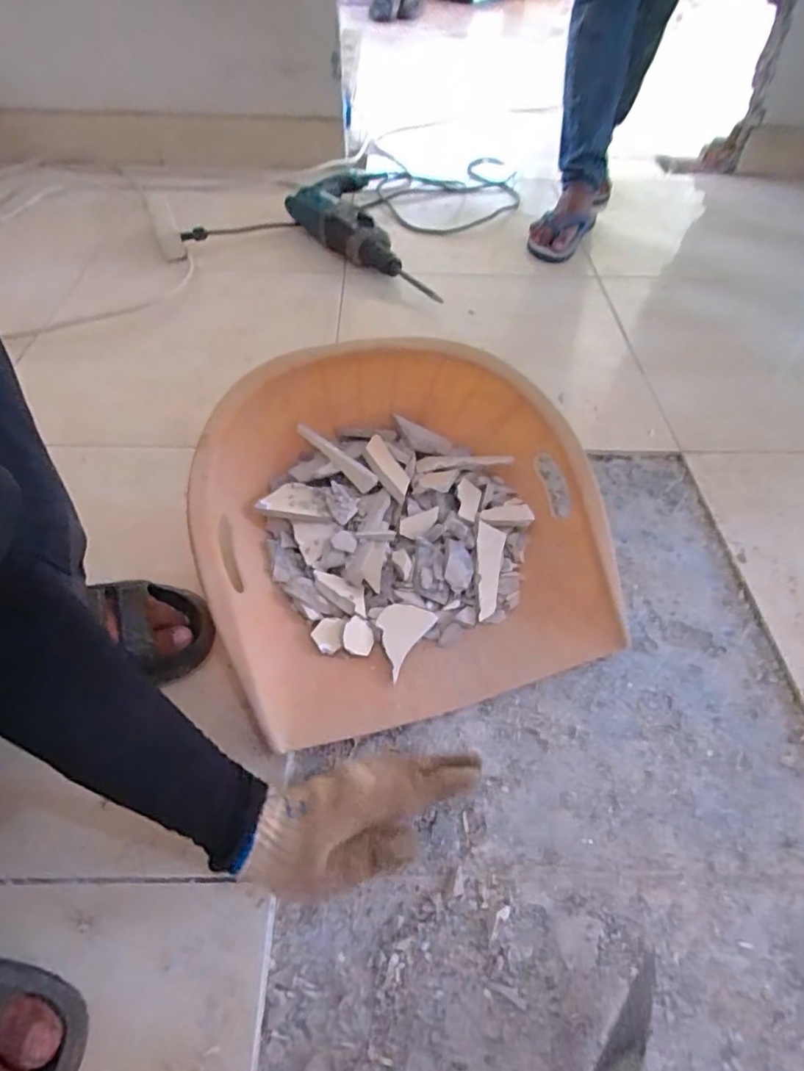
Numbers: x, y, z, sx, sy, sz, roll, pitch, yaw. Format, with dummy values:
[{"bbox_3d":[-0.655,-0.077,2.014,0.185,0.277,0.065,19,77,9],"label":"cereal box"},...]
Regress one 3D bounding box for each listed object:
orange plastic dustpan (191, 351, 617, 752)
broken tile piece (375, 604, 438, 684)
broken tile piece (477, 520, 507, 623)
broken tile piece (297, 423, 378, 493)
[{"bbox_3d":[0.004,-0.025,0.577,0.425,0.149,0.390,-13,54,-12],"label":"orange plastic dustpan"},{"bbox_3d":[-0.004,0.103,0.554,0.049,0.016,0.076,30,57,20],"label":"broken tile piece"},{"bbox_3d":[0.097,0.038,0.588,0.030,0.008,0.112,6,69,3],"label":"broken tile piece"},{"bbox_3d":[-0.079,-0.095,0.620,0.121,0.016,0.021,34,59,22],"label":"broken tile piece"}]

